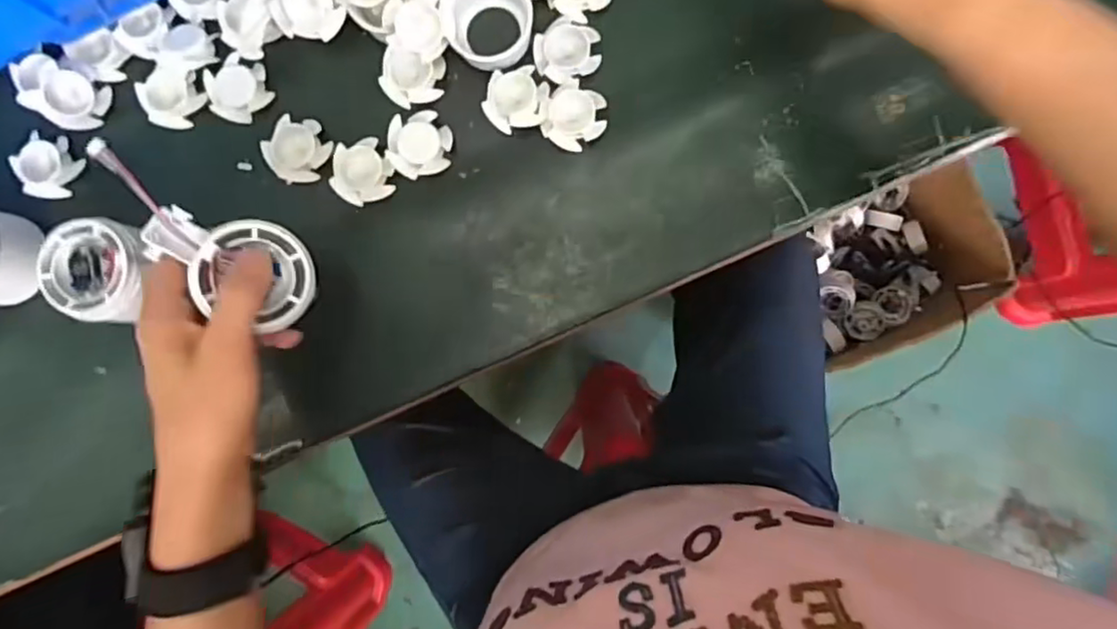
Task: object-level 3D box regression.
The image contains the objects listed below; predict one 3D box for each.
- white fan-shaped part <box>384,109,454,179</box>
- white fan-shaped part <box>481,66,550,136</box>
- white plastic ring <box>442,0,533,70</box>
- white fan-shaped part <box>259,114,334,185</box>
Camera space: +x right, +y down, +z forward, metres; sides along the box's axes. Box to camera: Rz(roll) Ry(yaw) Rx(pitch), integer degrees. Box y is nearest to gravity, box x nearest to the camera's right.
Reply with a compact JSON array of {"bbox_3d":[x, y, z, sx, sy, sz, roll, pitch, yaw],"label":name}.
[{"bbox_3d":[-0.088,-0.108,0.404,0.039,0.014,0.040,6,89,3],"label":"white fan-shaped part"},{"bbox_3d":[-0.027,-0.135,0.401,0.038,0.011,0.040,10,89,3],"label":"white fan-shaped part"},{"bbox_3d":[-0.043,-0.182,0.396,0.052,0.024,0.054,0,89,3],"label":"white plastic ring"},{"bbox_3d":[-0.168,-0.106,0.409,0.036,0.010,0.042,36,91,3],"label":"white fan-shaped part"}]

